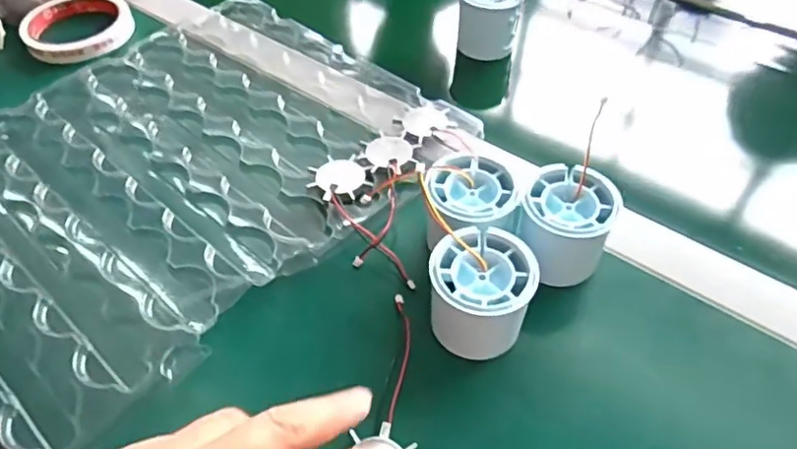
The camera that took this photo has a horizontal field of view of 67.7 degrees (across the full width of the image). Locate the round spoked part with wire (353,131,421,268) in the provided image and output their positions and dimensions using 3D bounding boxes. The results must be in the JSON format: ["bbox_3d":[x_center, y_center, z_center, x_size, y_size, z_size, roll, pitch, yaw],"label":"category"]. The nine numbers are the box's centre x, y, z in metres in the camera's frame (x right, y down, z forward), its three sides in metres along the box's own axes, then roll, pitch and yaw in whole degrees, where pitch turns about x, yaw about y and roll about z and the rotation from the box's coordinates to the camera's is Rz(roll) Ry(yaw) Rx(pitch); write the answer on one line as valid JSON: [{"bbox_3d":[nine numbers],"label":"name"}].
[{"bbox_3d":[-0.009,-0.021,0.399,0.039,0.015,0.107,2,49,2],"label":"round spoked part with wire"}]

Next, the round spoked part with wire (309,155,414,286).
[{"bbox_3d":[-0.016,-0.008,0.386,0.038,0.012,0.110,-33,56,-26],"label":"round spoked part with wire"}]

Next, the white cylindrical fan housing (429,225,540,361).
[{"bbox_3d":[0.044,0.039,0.327,0.053,0.053,0.054,0,49,0],"label":"white cylindrical fan housing"}]

